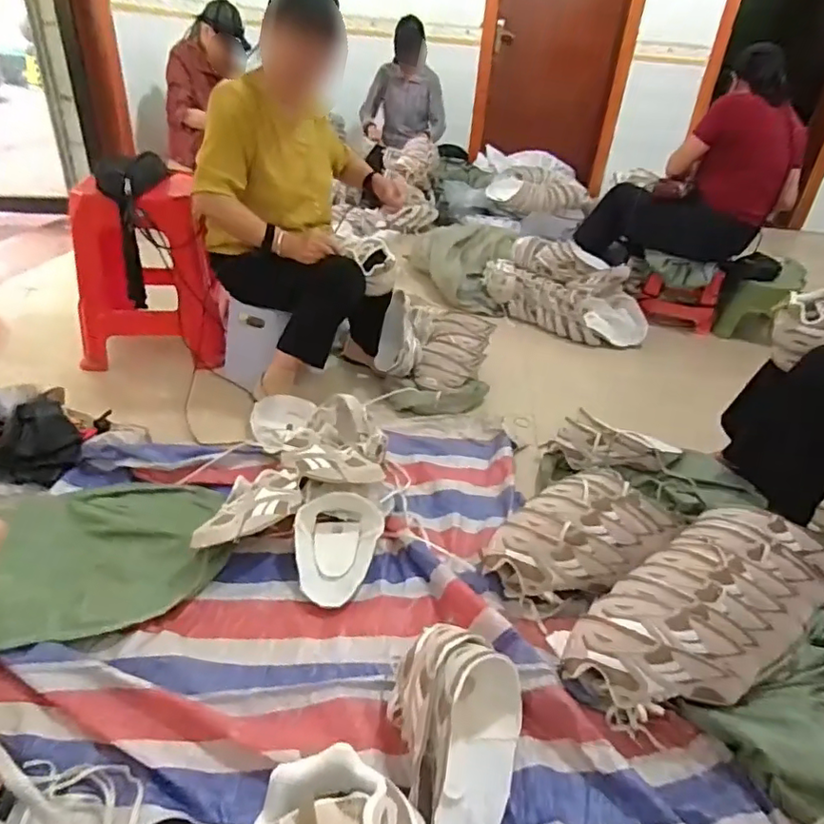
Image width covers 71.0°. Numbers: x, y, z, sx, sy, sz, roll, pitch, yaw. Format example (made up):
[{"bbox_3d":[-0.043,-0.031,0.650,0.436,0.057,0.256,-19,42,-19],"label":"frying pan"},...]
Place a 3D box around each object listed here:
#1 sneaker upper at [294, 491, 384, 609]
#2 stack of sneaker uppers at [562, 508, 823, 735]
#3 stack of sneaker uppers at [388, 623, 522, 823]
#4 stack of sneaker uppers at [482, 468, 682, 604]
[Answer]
[{"bbox_3d":[-0.145,0.264,1.103,0.162,0.068,0.218,5,33,0],"label":"sneaker upper"},{"bbox_3d":[0.476,0.329,0.952,0.469,0.119,0.246,-23,42,-36],"label":"stack of sneaker uppers"},{"bbox_3d":[0.053,0.435,0.788,0.187,0.142,0.255,13,33,12],"label":"stack of sneaker uppers"},{"bbox_3d":[0.323,0.234,1.106,0.363,0.144,0.204,-17,39,-31],"label":"stack of sneaker uppers"}]

